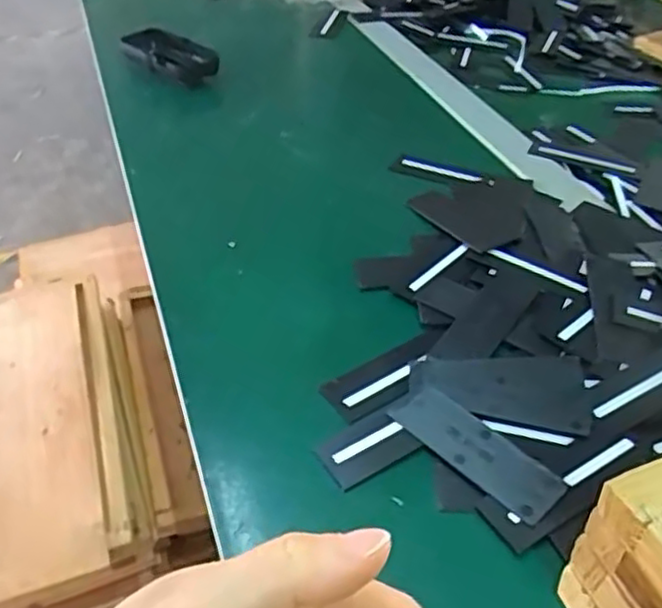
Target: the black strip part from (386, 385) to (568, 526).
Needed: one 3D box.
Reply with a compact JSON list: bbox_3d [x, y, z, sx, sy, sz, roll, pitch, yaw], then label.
[{"bbox_3d":[0.072,0.073,0.354,0.032,0.006,0.091,-30,46,-33],"label":"black strip part"}]

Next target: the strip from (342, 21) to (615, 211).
[{"bbox_3d":[0.120,-0.210,0.705,0.044,0.006,0.464,-12,41,-16],"label":"strip"}]

